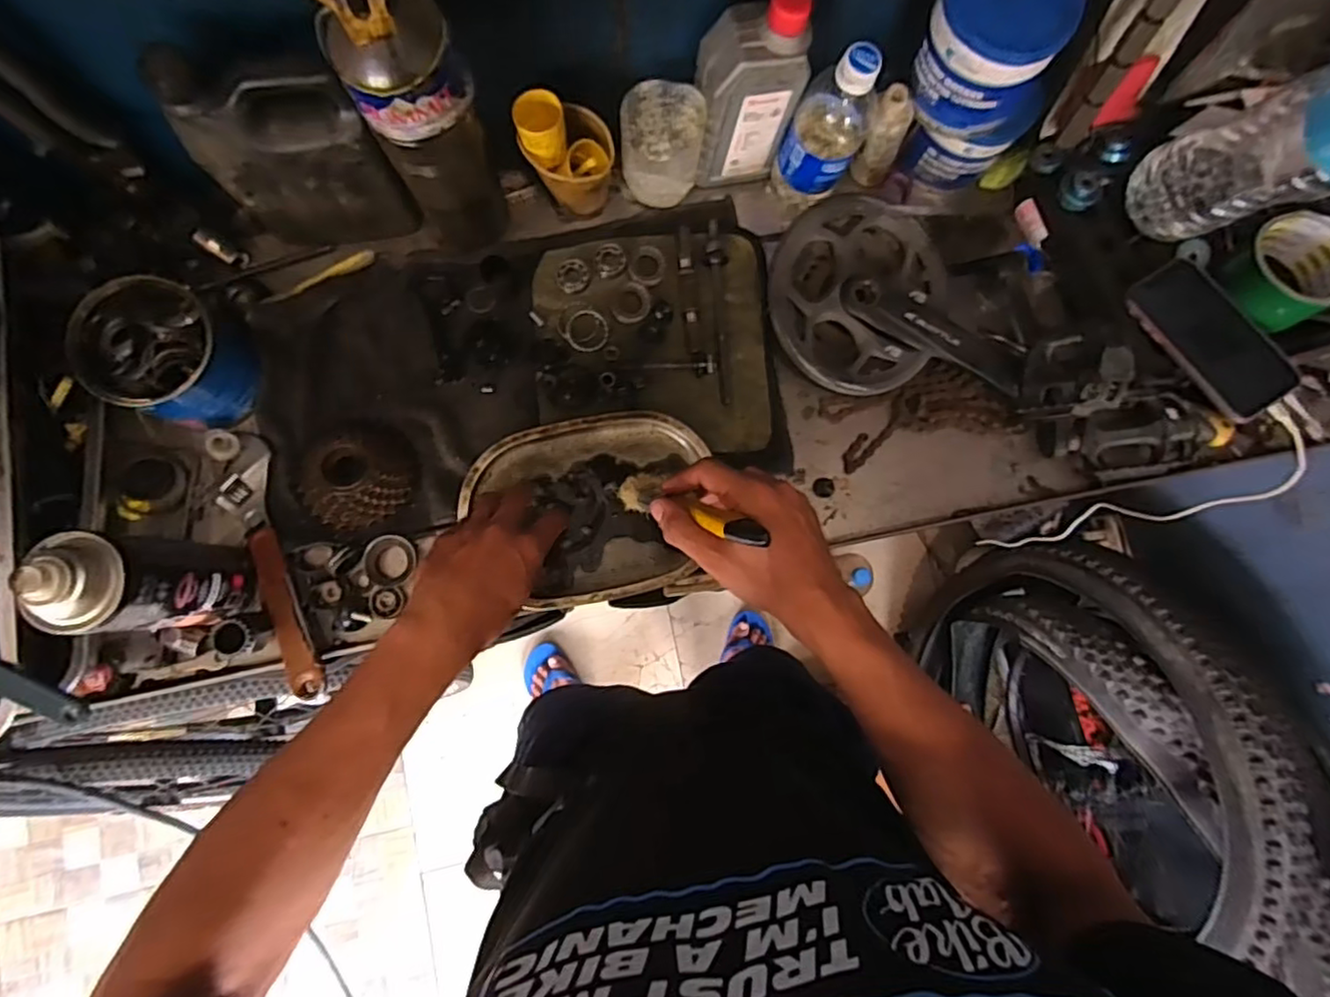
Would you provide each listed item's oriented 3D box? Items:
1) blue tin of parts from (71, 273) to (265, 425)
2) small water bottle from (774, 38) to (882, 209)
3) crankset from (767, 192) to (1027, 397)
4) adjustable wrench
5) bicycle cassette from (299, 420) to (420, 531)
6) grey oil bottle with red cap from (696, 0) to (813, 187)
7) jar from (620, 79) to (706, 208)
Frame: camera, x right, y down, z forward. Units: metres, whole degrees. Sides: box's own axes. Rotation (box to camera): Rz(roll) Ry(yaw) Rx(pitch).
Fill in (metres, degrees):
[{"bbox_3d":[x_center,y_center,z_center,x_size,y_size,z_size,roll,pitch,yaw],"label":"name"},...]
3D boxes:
[{"bbox_3d":[-0.402,-0.116,0.529,0.094,0.094,0.097,1,82,-4],"label":"blue tin of parts"},{"bbox_3d":[0.141,-0.319,0.565,0.062,0.156,0.061,1,82,-4],"label":"small water bottle"},{"bbox_3d":[0.216,-0.187,0.605,0.243,0.050,0.171,0,82,-4],"label":"crankset"},{"bbox_3d":[-0.335,0.055,0.543,0.046,0.024,0.231,-19,83,-6],"label":"adjustable wrench"},{"bbox_3d":[-0.270,-0.025,0.556,0.097,0.040,0.096,1,82,-4],"label":"bicycle cassette"},{"bbox_3d":[0.070,-0.341,0.551,0.081,0.171,0.051,-5,82,-5],"label":"grey oil bottle with red cap"},{"bbox_3d":[-0.004,-0.314,0.580,0.071,0.079,0.062,3,82,-3],"label":"jar"}]

